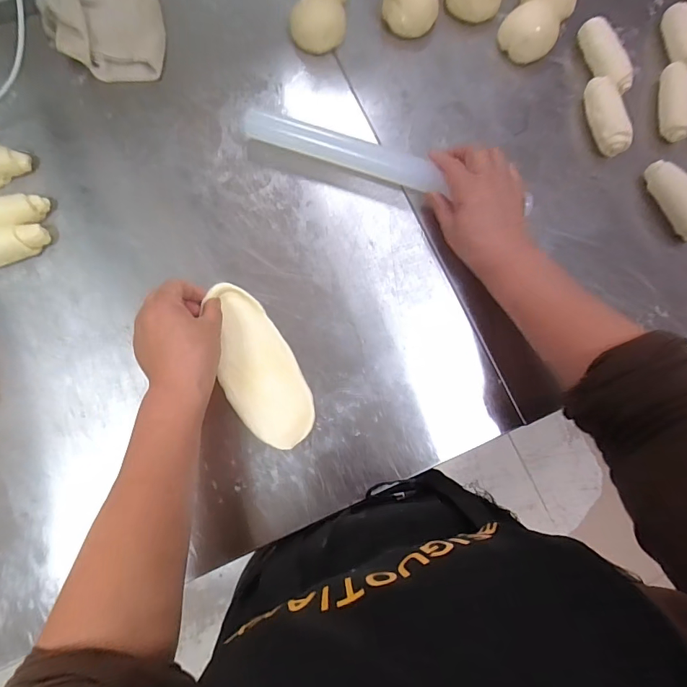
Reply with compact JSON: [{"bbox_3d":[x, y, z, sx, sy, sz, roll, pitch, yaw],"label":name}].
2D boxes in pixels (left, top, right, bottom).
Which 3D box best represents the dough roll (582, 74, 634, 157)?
[{"bbox_3d":[0.302,-0.264,0.491,0.034,0.033,0.095,-4,77,-3],"label":"dough roll"}]

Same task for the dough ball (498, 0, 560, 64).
[{"bbox_3d":[0.223,-0.374,0.514,0.064,0.040,0.054,23,78,4],"label":"dough ball"}]

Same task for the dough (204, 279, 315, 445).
[{"bbox_3d":[-0.085,0.020,0.414,0.071,0.015,0.168,-23,77,-7],"label":"dough"}]

